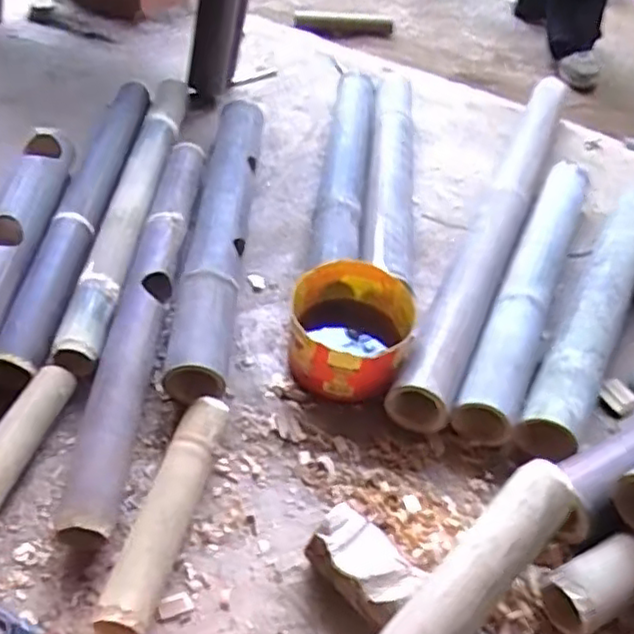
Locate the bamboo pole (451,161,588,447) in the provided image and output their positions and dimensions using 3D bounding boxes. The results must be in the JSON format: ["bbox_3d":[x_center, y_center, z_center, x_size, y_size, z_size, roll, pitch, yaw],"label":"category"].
[{"bbox_3d":[0.298,-0.059,0.934,0.076,0.079,0.546,21,48,14],"label":"bamboo pole"}]

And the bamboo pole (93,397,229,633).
[{"bbox_3d":[-0.150,0.200,0.685,0.047,0.049,0.262,12,46,6],"label":"bamboo pole"}]

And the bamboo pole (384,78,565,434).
[{"bbox_3d":[0.276,-0.158,1.004,0.071,0.074,0.773,21,48,14],"label":"bamboo pole"}]

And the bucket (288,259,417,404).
[{"bbox_3d":[0.044,0.019,0.844,0.146,0.101,0.150,4,45,-4],"label":"bucket"}]

